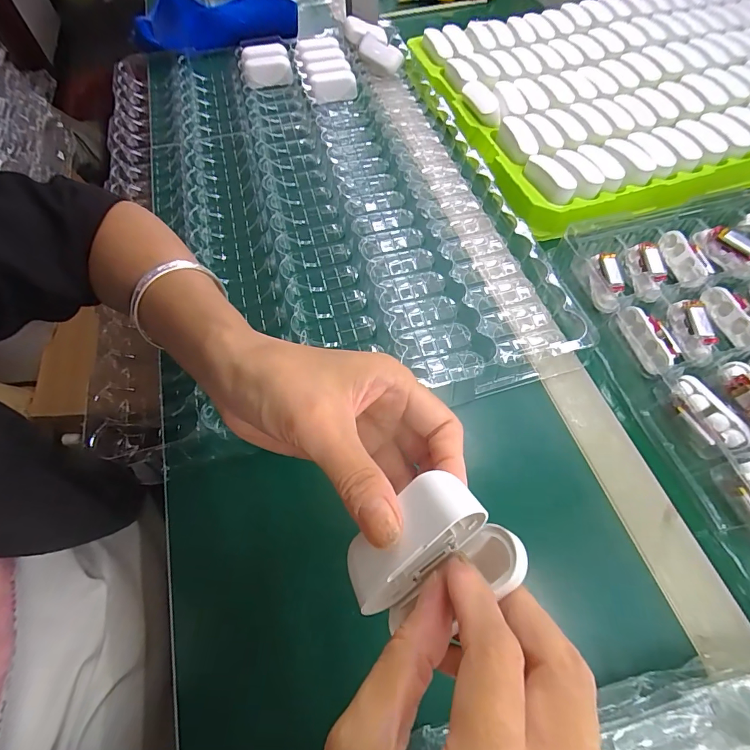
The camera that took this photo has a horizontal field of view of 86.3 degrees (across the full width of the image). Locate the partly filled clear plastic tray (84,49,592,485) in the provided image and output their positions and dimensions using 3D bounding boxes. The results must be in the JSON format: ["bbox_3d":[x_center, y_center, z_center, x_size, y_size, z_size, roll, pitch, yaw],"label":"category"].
[{"bbox_3d":[-0.087,-0.203,0.437,0.394,0.030,0.563,-16,60,-8],"label":"partly filled clear plastic tray"}]

